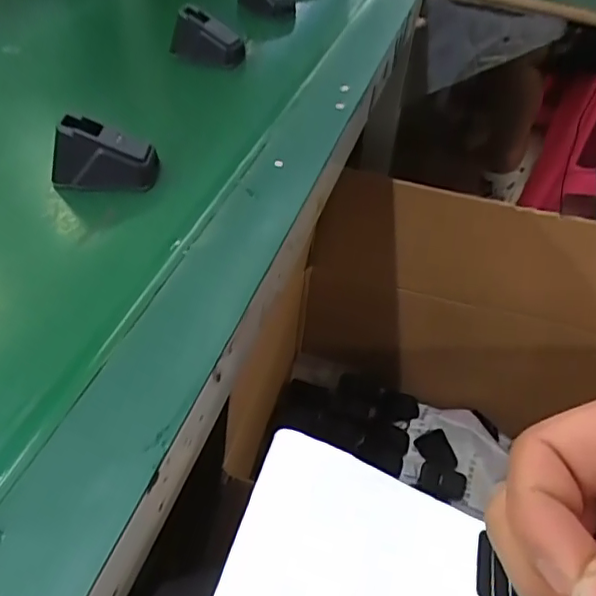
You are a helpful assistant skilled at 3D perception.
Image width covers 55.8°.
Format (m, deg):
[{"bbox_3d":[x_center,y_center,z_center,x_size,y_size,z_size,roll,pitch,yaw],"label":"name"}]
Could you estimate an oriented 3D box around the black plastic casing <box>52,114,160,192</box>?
[{"bbox_3d":[-0.137,-0.102,0.401,0.070,0.041,0.039,4,46,-1],"label":"black plastic casing"}]

